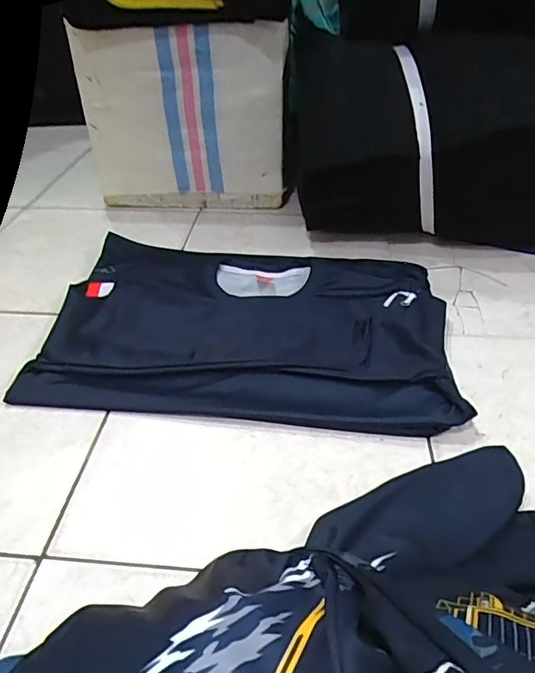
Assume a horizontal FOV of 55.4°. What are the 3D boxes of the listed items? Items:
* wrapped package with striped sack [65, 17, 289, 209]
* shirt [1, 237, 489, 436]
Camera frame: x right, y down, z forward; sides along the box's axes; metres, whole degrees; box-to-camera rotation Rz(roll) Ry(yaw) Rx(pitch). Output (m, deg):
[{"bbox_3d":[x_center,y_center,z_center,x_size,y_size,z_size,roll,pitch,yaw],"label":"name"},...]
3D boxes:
[{"bbox_3d":[-0.163,-0.421,1.023,0.400,0.338,0.064,-4,38,-2],"label":"wrapped package with striped sack"},{"bbox_3d":[-0.024,-0.032,0.787,0.569,0.032,0.398,4,38,3],"label":"shirt"}]

